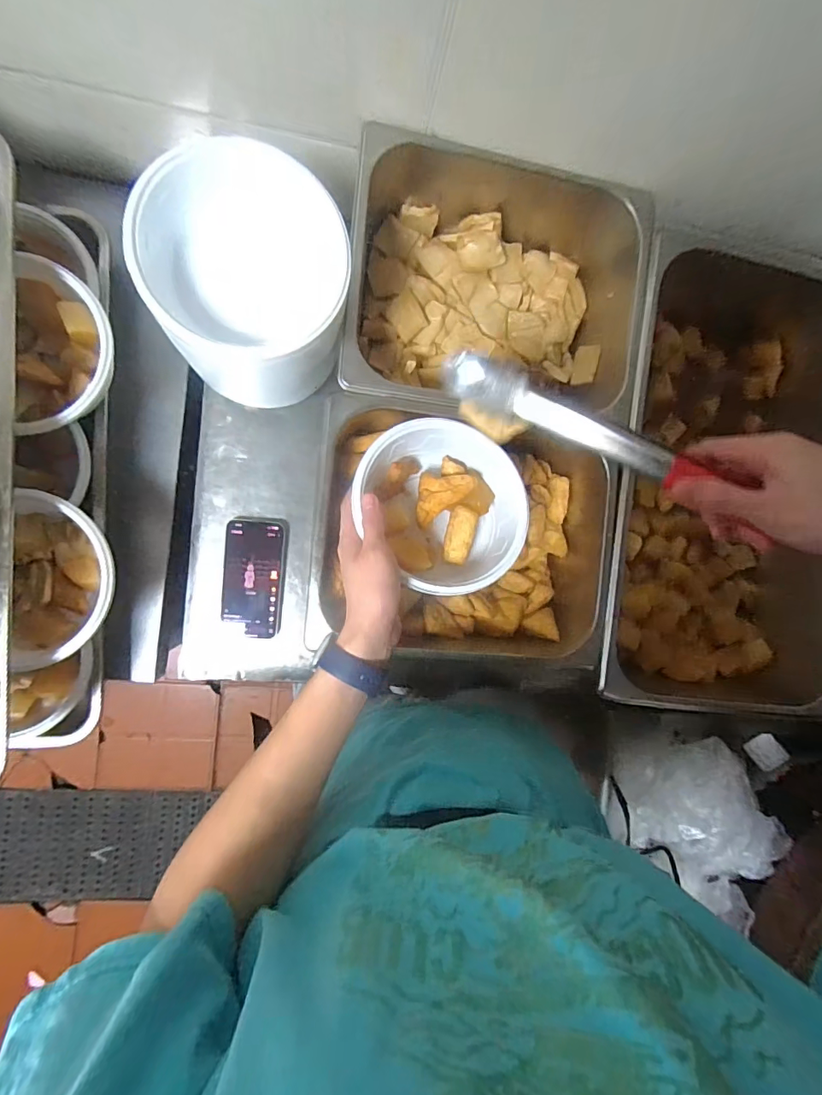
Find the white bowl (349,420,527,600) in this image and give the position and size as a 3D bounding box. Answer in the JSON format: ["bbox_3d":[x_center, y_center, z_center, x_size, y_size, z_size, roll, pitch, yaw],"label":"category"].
[{"bbox_3d":[0.032,-0.047,0.483,0.153,0.079,0.167,0,91,-9],"label":"white bowl"}]

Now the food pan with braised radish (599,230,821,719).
[{"bbox_3d":[0.380,-0.087,0.617,0.290,0.141,0.548,12,89,-9],"label":"food pan with braised radish"}]

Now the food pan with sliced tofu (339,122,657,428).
[{"bbox_3d":[0.091,-0.285,0.558,0.316,0.127,0.271,4,90,-9],"label":"food pan with sliced tofu"}]

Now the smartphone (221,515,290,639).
[{"bbox_3d":[-0.191,0.036,0.595,0.072,0.017,0.144,5,90,-9],"label":"smartphone"}]

